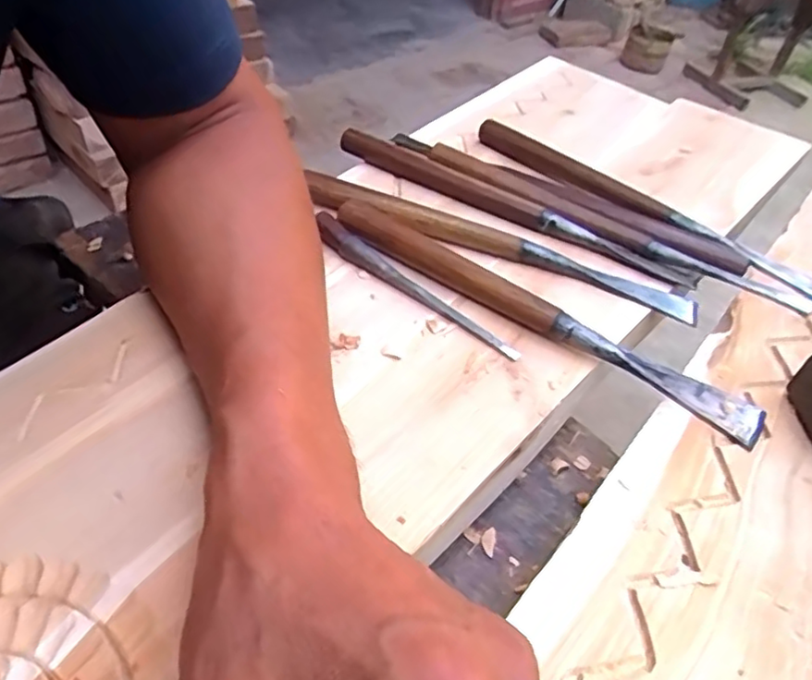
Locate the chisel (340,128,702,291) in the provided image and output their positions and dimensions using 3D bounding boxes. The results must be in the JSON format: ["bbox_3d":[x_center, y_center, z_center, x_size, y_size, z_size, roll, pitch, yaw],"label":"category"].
[{"bbox_3d":[0.066,-0.093,0.411,0.252,0.017,0.019,26,48,19],"label":"chisel"}]

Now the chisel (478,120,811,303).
[{"bbox_3d":[0.151,-0.094,0.425,0.265,0.014,0.025,36,52,27],"label":"chisel"}]

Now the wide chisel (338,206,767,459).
[{"bbox_3d":[0.065,-0.018,0.337,0.248,0.016,0.021,30,49,23],"label":"wide chisel"}]

